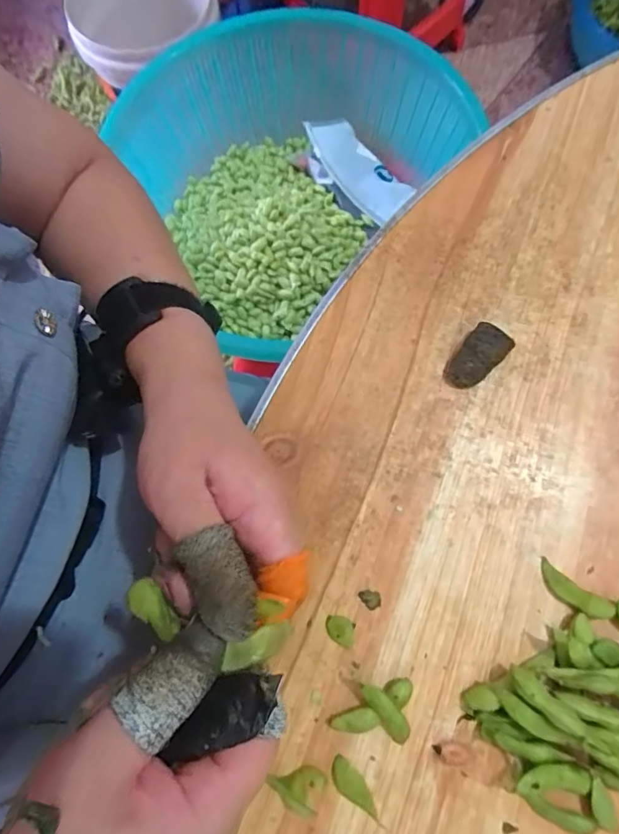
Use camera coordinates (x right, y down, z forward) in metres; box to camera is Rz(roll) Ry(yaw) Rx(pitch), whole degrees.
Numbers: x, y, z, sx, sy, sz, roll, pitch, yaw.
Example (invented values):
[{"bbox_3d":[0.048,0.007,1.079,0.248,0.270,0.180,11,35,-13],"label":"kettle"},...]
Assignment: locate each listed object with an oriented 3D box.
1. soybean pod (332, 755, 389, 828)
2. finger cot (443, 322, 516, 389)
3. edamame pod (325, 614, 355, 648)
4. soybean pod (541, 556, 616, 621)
[{"bbox_3d":[0.024,0.183,0.241,0.012,0.004,0.036,-40,78,-9],"label":"soybean pod"},{"bbox_3d":[0.098,-0.034,0.291,0.023,0.019,0.037,39,79,11],"label":"finger cot"},{"bbox_3d":[0.016,0.112,0.261,0.016,0.004,0.013,19,76,6],"label":"edamame pod"},{"bbox_3d":[0.139,0.092,0.260,0.039,0.008,0.013,35,79,10],"label":"soybean pod"}]

